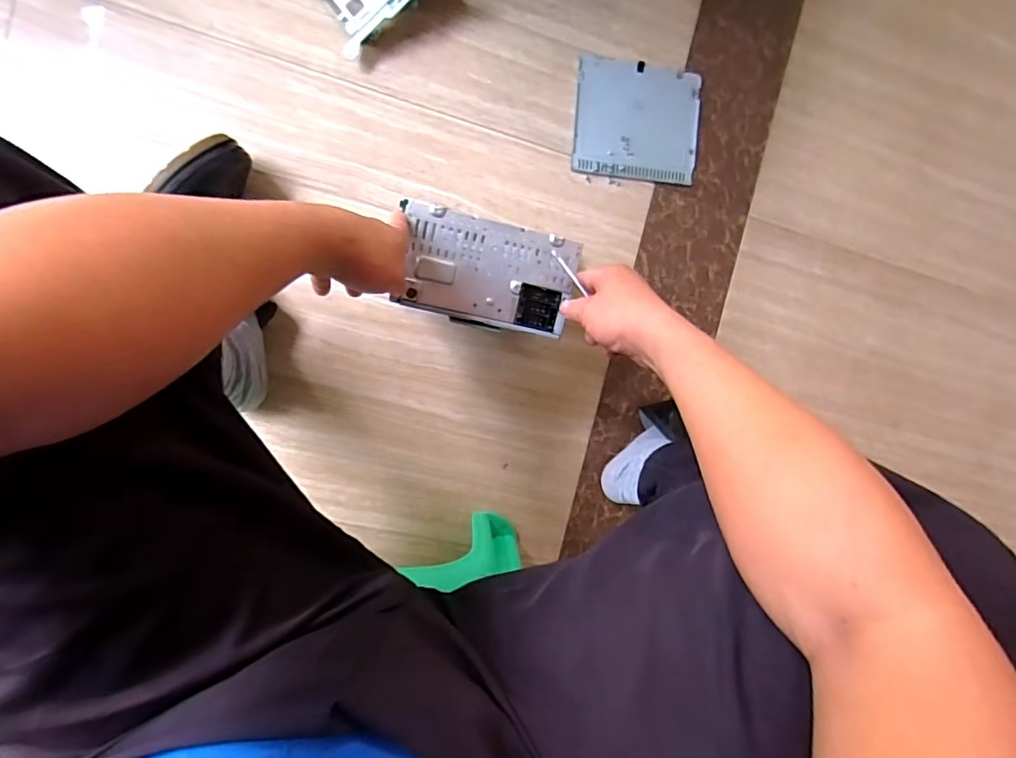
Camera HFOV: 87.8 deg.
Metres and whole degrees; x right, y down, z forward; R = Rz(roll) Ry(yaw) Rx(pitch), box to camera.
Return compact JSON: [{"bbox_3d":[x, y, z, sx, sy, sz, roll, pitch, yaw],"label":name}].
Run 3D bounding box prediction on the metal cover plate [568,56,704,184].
[{"bbox_3d":[0.182,-0.360,0.738,0.177,0.005,0.157,3,93,-8],"label":"metal cover plate"}]

